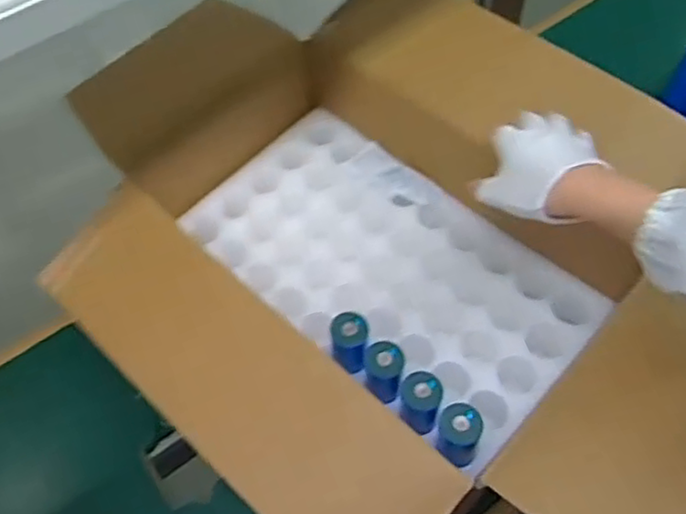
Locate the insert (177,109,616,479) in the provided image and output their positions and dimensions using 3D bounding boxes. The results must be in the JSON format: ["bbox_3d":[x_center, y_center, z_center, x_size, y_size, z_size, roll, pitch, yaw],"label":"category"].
[{"bbox_3d":[0.043,0.008,0.779,0.461,0.043,0.254,38,66,21],"label":"insert"}]

